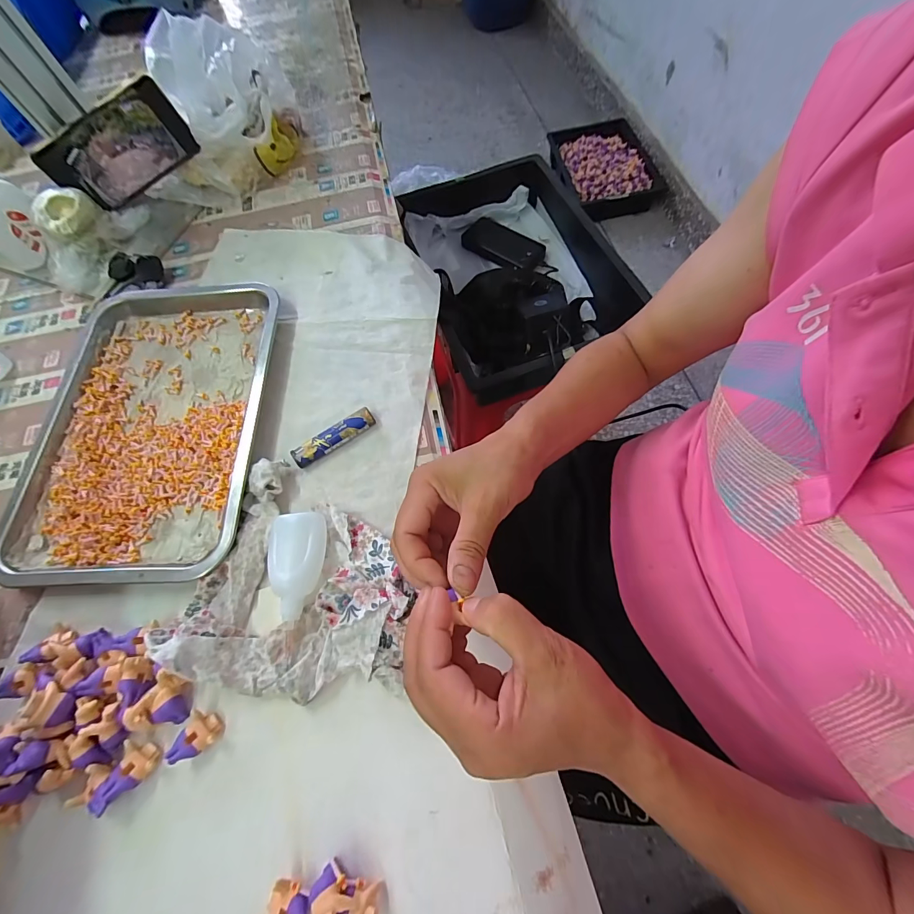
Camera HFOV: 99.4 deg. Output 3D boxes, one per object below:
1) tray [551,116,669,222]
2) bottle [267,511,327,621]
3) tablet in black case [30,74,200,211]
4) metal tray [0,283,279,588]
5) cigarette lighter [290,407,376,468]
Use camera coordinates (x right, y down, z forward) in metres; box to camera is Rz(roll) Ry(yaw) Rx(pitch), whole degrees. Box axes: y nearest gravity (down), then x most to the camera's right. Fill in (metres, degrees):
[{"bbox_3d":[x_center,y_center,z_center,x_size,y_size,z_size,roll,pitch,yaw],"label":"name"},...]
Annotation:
[{"bbox_3d":[0.526,-1.068,1.434,0.301,0.087,0.445,-8,63,-7],"label":"tray"},{"bbox_3d":[-0.126,0.084,0.306,0.038,0.021,0.079,-6,66,-1],"label":"bottle"},{"bbox_3d":[-0.411,-0.375,0.473,0.164,0.077,0.013,-36,42,-2],"label":"tablet in black case"},{"bbox_3d":[-0.304,-0.038,0.378,0.229,0.024,0.307,-1,66,1],"label":"metal tray"},{"bbox_3d":[-0.114,-0.018,0.360,0.080,0.010,0.019,-32,69,-11],"label":"cigarette lighter"}]

